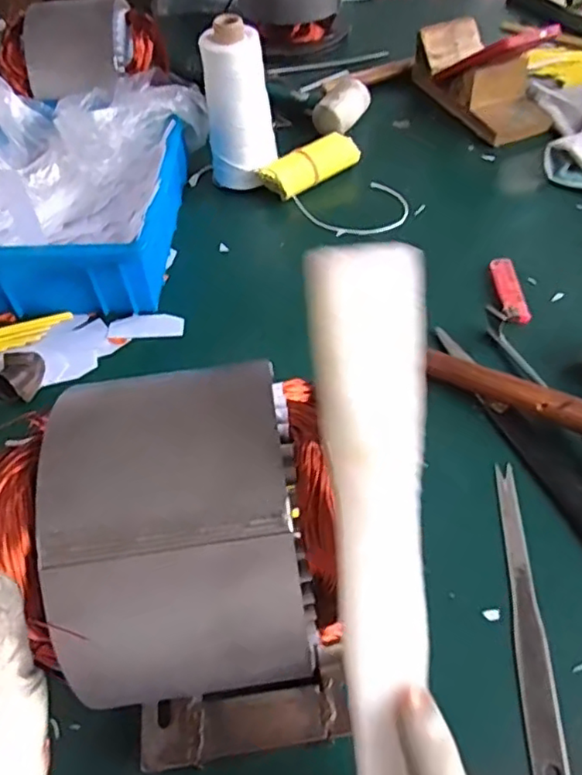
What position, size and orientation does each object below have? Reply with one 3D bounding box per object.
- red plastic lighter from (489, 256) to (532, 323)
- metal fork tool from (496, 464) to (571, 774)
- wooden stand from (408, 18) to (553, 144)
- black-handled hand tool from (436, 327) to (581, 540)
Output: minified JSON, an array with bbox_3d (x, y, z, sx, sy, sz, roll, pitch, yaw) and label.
[{"bbox_3d":[0.204,-0.093,0.578,0.022,0.012,0.081,-4,52,2],"label":"red plastic lighter"},{"bbox_3d":[0.151,0.141,0.396,0.021,0.004,0.204,1,52,6],"label":"metal fork tool"},{"bbox_3d":[0.238,-0.393,0.779,0.096,0.053,0.206,-19,53,-9],"label":"wooden stand"},{"bbox_3d":[0.181,0.045,0.463,0.024,0.012,0.261,-20,53,-10],"label":"black-handled hand tool"}]

